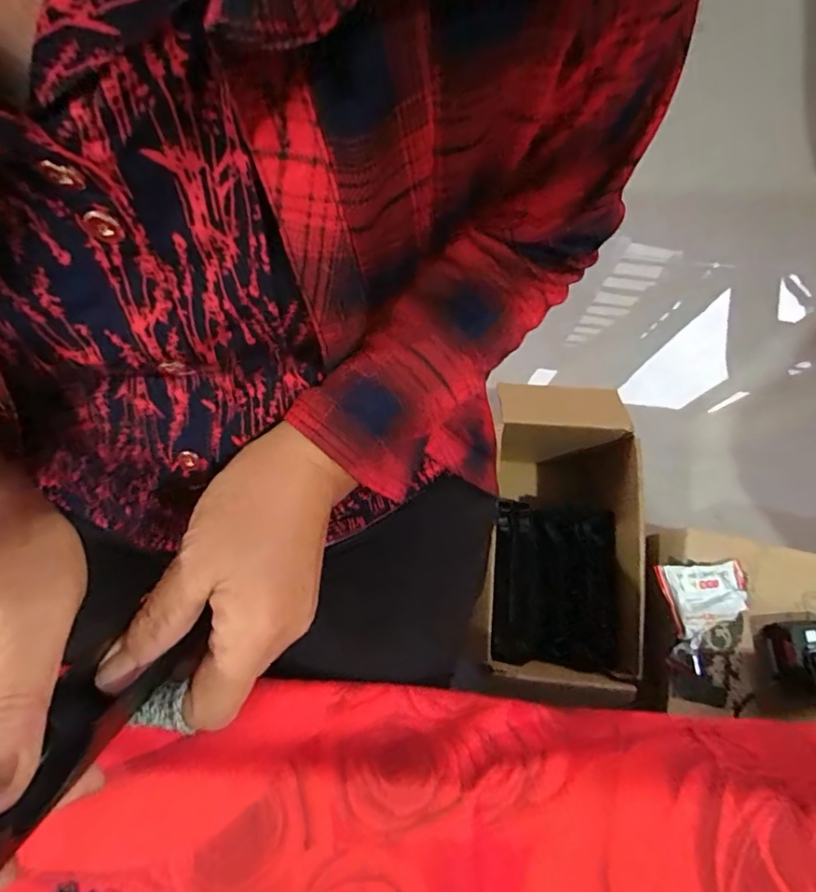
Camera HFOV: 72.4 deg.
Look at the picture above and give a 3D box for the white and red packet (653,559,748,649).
[{"bbox_3d":[0.356,0.176,0.652,0.107,0.031,0.085,-10,76,-5],"label":"white and red packet"}]

